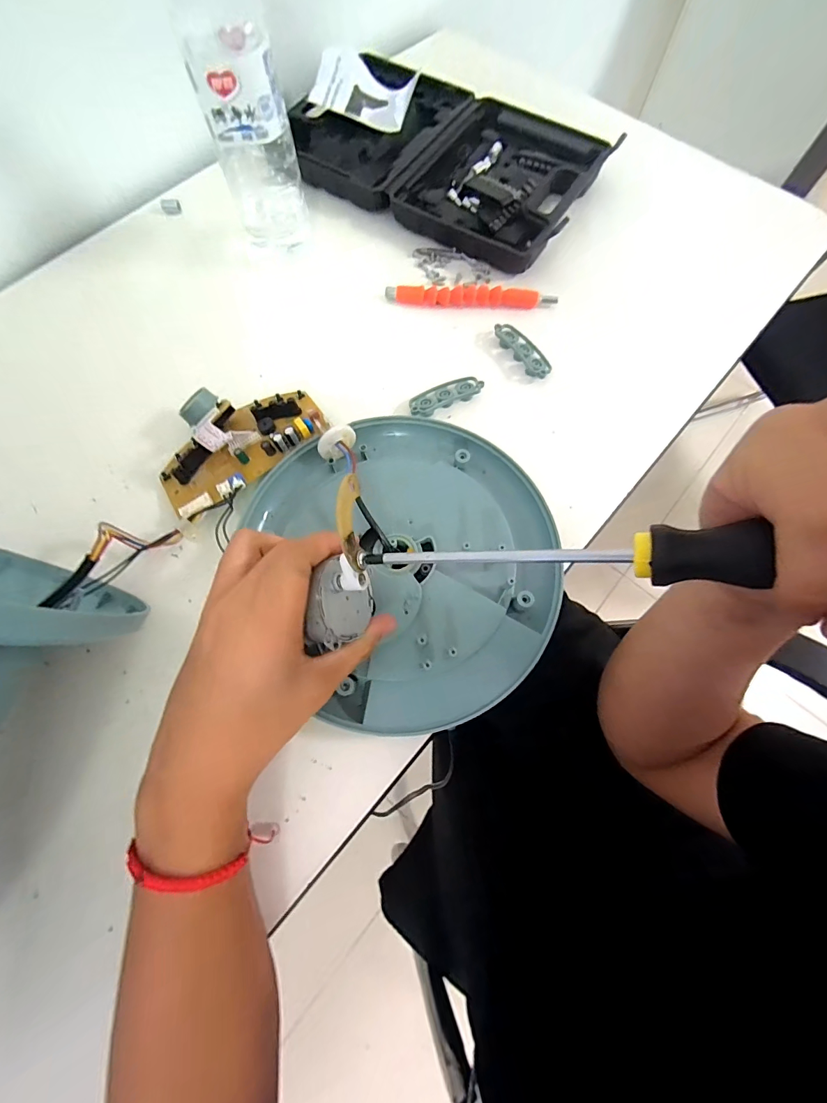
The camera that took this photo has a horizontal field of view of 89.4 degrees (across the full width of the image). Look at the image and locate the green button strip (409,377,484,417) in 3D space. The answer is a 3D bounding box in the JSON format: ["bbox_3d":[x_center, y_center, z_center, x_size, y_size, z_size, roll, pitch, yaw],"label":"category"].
[{"bbox_3d":[0.028,-0.141,0.380,0.069,0.011,0.024,-27,76,-8],"label":"green button strip"}]

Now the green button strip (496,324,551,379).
[{"bbox_3d":[0.105,-0.190,0.394,0.027,0.011,0.069,-28,76,-8],"label":"green button strip"}]

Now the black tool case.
[{"bbox_3d":[0.034,-0.436,0.457,0.316,0.036,0.205,33,76,8],"label":"black tool case"}]

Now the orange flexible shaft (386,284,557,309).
[{"bbox_3d":[0.057,-0.253,0.416,0.164,0.016,0.014,3,74,0],"label":"orange flexible shaft"}]

